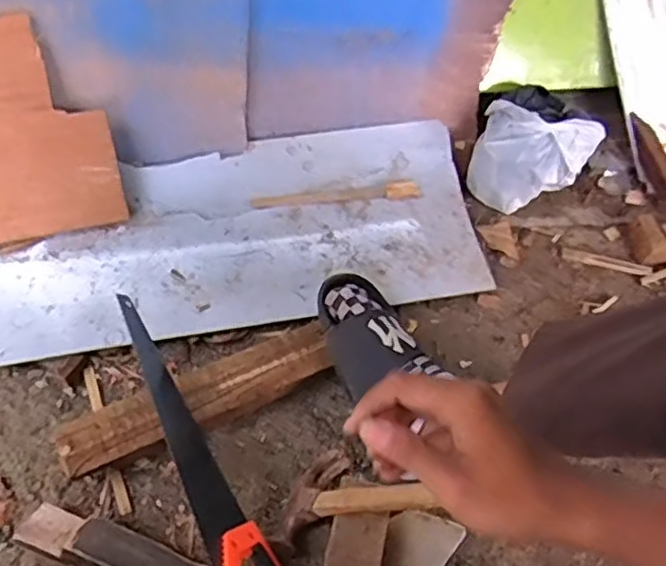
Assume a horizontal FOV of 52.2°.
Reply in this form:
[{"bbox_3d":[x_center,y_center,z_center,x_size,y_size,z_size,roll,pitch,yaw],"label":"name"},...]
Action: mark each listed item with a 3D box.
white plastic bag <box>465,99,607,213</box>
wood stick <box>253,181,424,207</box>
[{"bbox_3d":[0.288,-0.173,1.000,0.163,0.137,0.112,19,59,6],"label":"white plastic bag"},{"bbox_3d":[0.007,-0.129,0.991,0.245,0.018,0.027,-6,60,-5],"label":"wood stick"}]

